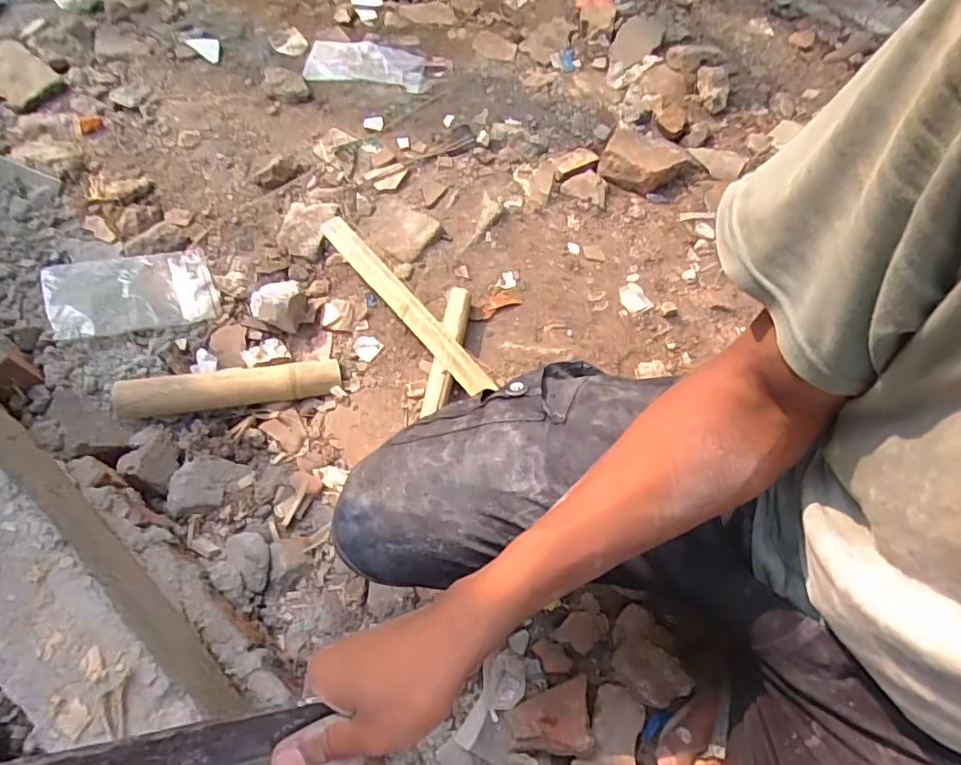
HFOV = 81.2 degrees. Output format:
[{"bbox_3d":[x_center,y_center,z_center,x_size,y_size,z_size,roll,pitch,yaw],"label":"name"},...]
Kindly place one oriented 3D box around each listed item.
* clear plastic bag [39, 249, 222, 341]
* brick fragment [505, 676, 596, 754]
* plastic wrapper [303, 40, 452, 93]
[{"bbox_3d":[-0.506,-0.133,0.817,0.209,0.016,0.134,-14,67,-28],"label":"clear plastic bag"},{"bbox_3d":[0.074,0.359,0.608,0.086,0.023,0.070,1,62,-3],"label":"brick fragment"},{"bbox_3d":[-0.218,-0.669,1.178,0.290,0.016,0.143,8,61,1],"label":"plastic wrapper"}]

